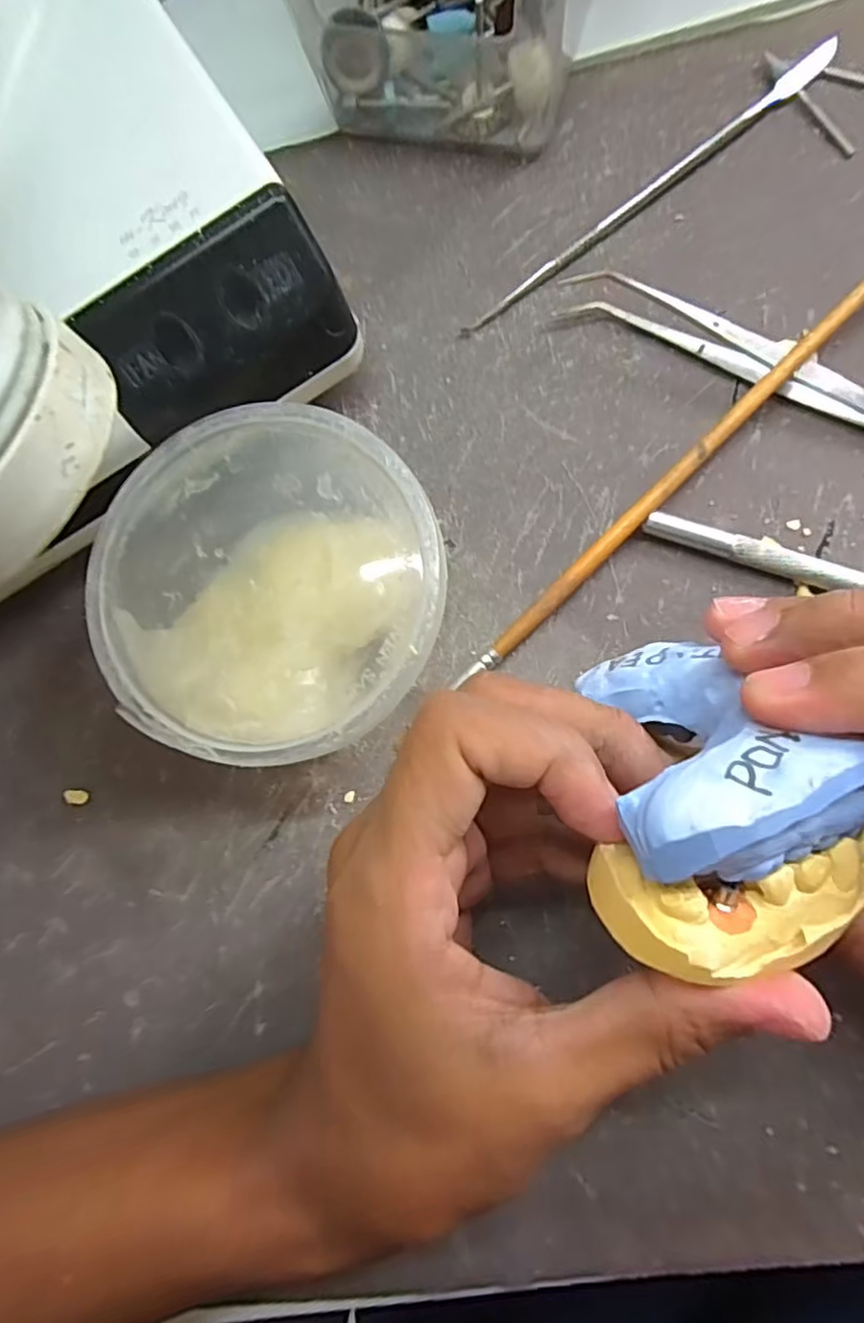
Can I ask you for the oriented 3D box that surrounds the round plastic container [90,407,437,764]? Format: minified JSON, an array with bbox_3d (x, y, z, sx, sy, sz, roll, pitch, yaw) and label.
[{"bbox_3d":[-0.047,-0.021,0.207,0.101,0.044,0.100,-1,83,7],"label":"round plastic container"}]

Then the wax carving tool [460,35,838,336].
[{"bbox_3d":[0.076,-0.164,0.229,0.158,0.005,0.007,-37,81,2],"label":"wax carving tool"}]

